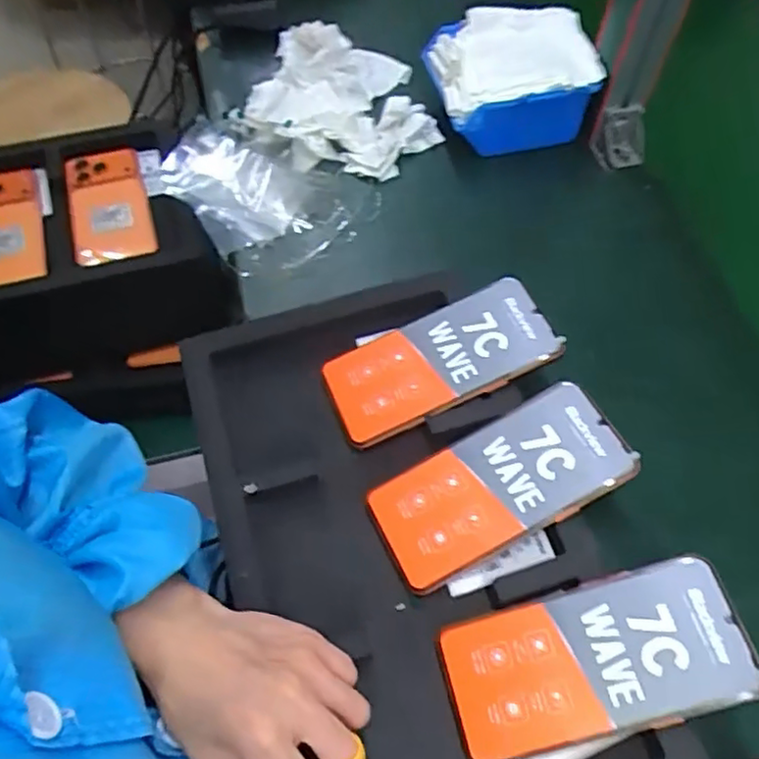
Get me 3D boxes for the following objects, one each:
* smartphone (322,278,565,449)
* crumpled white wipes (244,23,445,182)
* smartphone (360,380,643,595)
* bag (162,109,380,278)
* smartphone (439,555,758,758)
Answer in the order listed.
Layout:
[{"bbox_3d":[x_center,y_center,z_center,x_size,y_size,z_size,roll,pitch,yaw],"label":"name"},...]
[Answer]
[{"bbox_3d":[0.042,-0.014,0.474,0.161,0.006,0.075,-26,64,-1],"label":"smartphone"},{"bbox_3d":[-0.037,-0.281,0.645,0.185,0.045,0.197,0,59,-2],"label":"crumpled white wipes"},{"bbox_3d":[0.077,0.069,0.426,0.163,0.011,0.074,-29,61,-2],"label":"smartphone"},{"bbox_3d":[-0.098,-0.174,0.584,0.148,0.048,0.182,-33,66,-19],"label":"bag"},{"bbox_3d":[0.120,0.158,0.370,0.162,0.011,0.079,-18,58,6],"label":"smartphone"}]

